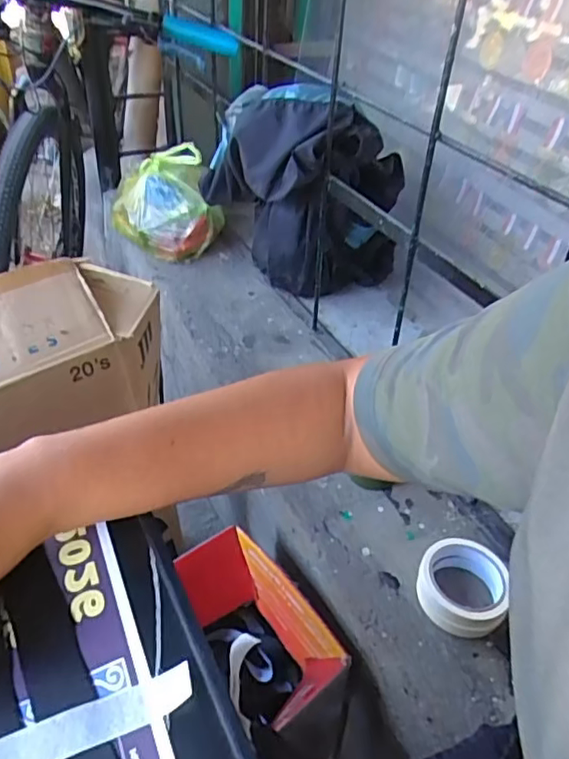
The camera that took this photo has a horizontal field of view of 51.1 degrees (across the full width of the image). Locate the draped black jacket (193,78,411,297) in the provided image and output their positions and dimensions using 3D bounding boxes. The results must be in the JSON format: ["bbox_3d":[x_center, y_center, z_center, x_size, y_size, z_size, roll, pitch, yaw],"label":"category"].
[{"bbox_3d":[0.022,-0.281,0.966,0.324,0.331,0.194,9,40,6],"label":"draped black jacket"}]

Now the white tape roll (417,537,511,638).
[{"bbox_3d":[0.197,0.227,0.662,0.092,0.048,0.096,3,39,-2],"label":"white tape roll"}]

